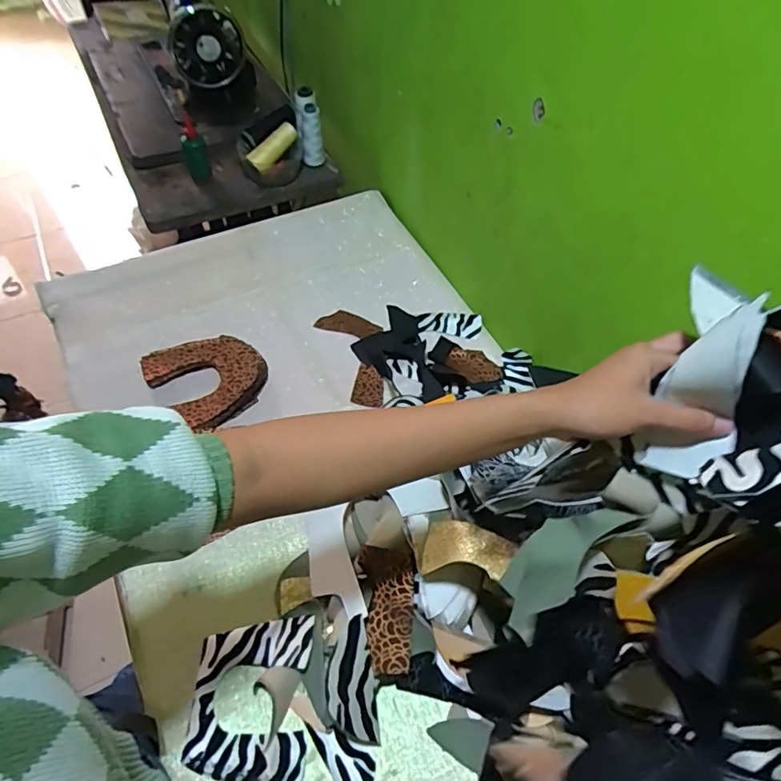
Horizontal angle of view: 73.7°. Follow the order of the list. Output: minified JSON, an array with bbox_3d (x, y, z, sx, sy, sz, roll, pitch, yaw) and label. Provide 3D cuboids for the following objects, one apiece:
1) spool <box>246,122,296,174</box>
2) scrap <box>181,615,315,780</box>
[{"bbox_3d":[-0.220,-0.466,0.994,0.034,0.050,0.109,39,81,20],"label":"spool"},{"bbox_3d":[-0.144,0.315,0.532,0.117,0.026,0.151,2,56,-3],"label":"scrap"}]

